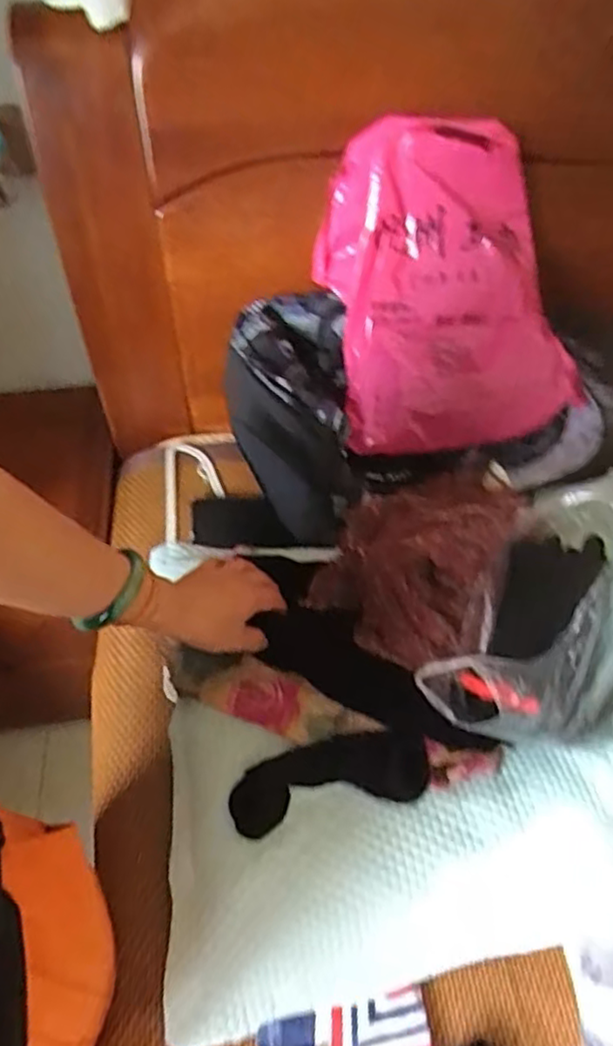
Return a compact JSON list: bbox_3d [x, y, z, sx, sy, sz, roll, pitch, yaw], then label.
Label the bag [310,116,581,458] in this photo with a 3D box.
[{"bbox_3d":[0.159,-0.268,0.774,0.257,0.235,0.286,-7,52,-5],"label":"bag"}]

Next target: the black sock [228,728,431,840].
[{"bbox_3d":[0.023,0.225,0.604,0.183,0.033,0.064,-11,52,-8],"label":"black sock"}]

